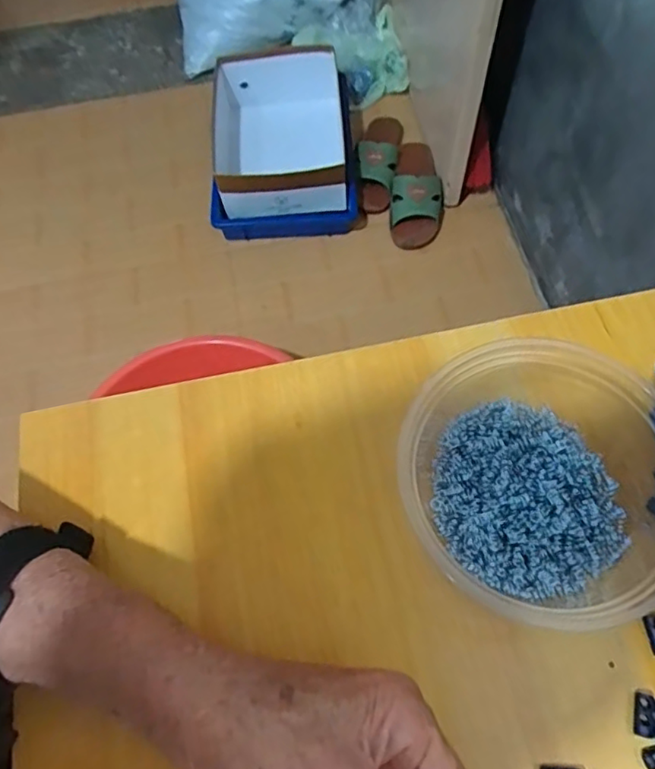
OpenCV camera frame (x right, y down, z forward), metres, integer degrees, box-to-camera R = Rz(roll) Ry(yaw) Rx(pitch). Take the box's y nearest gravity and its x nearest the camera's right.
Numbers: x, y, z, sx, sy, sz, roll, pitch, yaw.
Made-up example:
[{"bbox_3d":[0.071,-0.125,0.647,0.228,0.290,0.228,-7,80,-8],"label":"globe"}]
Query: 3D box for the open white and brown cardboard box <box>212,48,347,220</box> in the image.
[{"bbox_3d":[-0.092,-0.447,1.063,0.234,0.135,0.305,-8,65,0],"label":"open white and brown cardboard box"}]

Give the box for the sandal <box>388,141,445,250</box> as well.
[{"bbox_3d":[0.164,-0.350,1.048,0.093,0.055,0.217,8,66,7],"label":"sandal"}]

